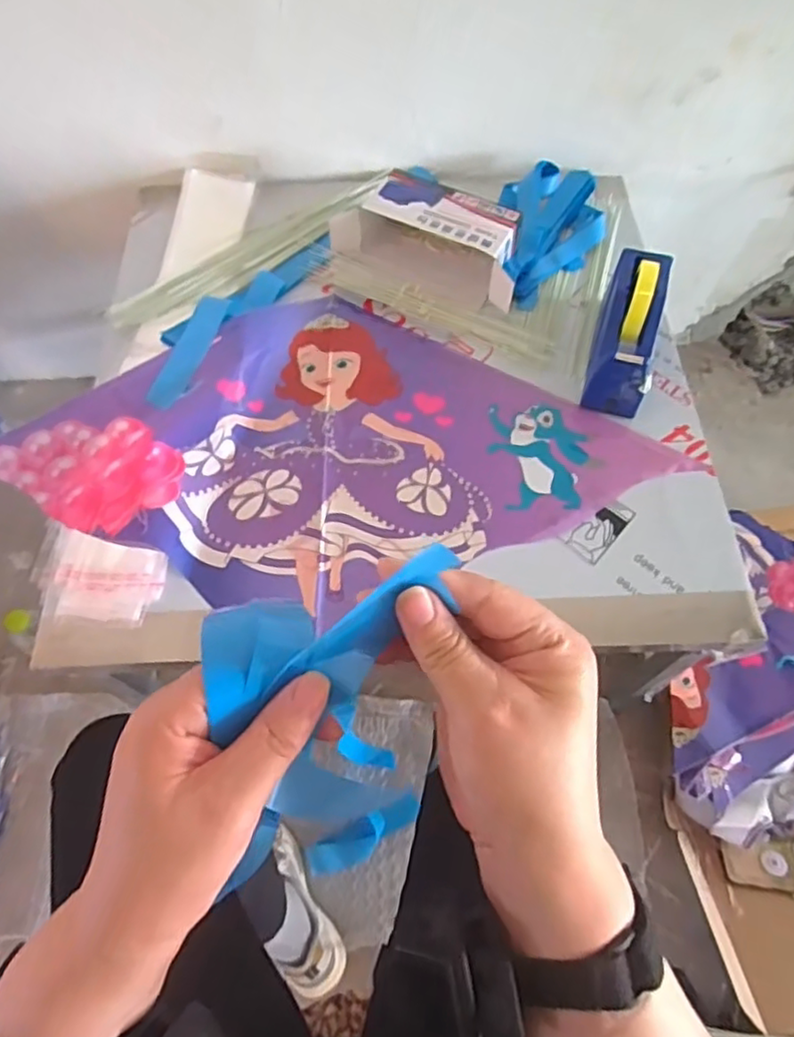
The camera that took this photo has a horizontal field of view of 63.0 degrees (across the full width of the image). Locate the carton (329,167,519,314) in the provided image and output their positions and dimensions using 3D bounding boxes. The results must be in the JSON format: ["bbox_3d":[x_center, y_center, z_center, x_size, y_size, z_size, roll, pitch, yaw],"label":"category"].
[{"bbox_3d":[0.061,-0.407,0.931,0.271,0.084,0.146,29,66,14],"label":"carton"}]

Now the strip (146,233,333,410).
[{"bbox_3d":[-0.221,-0.302,0.884,0.084,0.042,0.377,28,66,14],"label":"strip"}]

